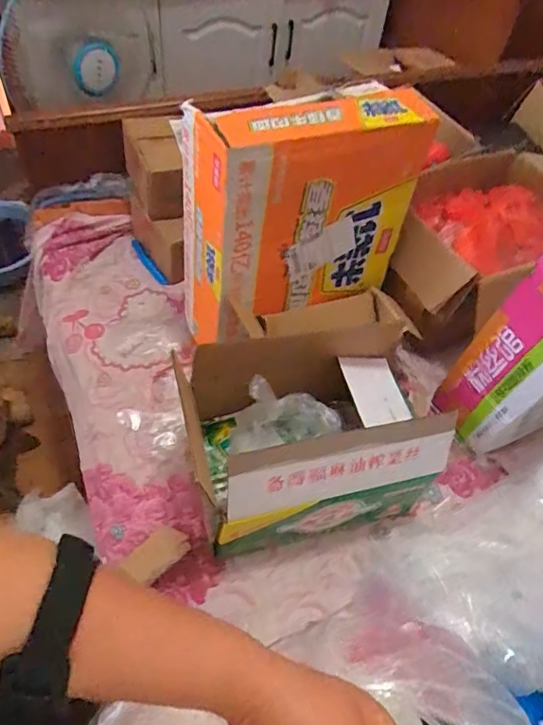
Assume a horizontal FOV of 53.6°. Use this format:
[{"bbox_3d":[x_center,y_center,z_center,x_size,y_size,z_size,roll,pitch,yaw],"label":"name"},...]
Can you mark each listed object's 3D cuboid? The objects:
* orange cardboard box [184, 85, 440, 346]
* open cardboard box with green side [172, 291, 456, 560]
[{"bbox_3d":[0.052,-0.250,0.881,0.366,0.321,0.152,-14,55,-16],"label":"orange cardboard box"},{"bbox_3d":[0.064,0.115,0.829,0.386,0.252,0.239,-12,55,-15],"label":"open cardboard box with green side"}]

